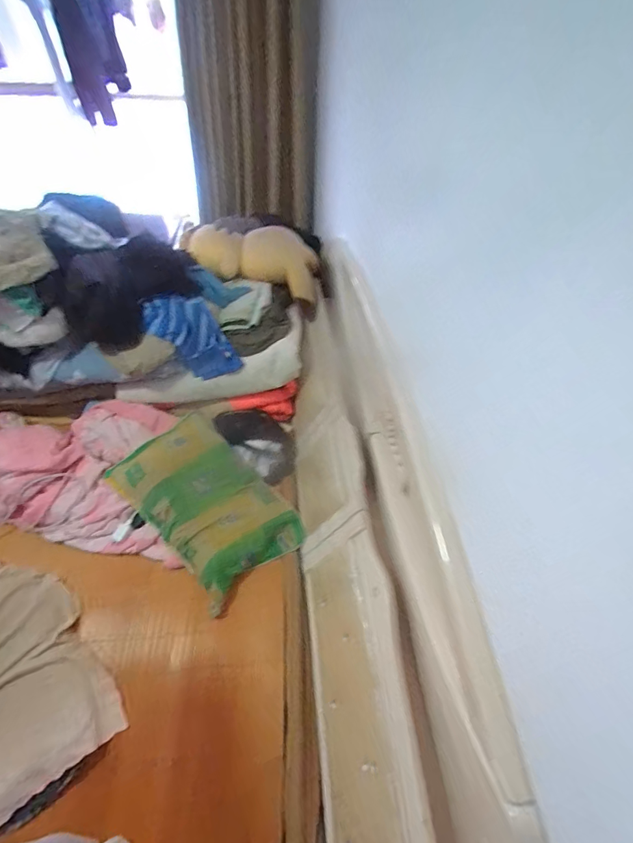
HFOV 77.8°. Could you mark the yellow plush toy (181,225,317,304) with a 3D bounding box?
[{"bbox_3d":[-0.254,-0.691,1.627,0.542,0.233,0.213,3,46,-26],"label":"yellow plush toy"}]

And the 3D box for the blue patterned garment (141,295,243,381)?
[{"bbox_3d":[-0.429,-0.308,1.396,0.370,0.058,0.218,45,72,-17],"label":"blue patterned garment"}]

